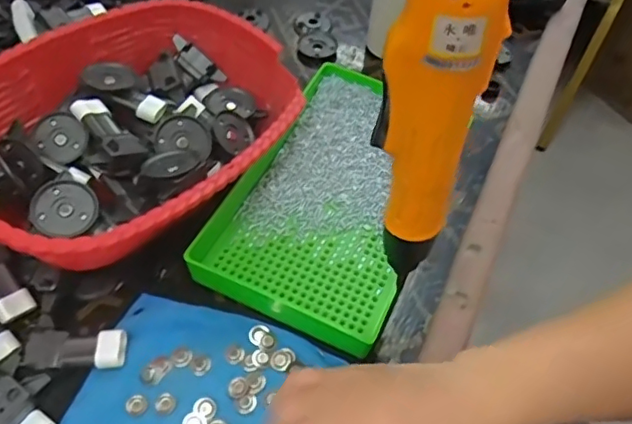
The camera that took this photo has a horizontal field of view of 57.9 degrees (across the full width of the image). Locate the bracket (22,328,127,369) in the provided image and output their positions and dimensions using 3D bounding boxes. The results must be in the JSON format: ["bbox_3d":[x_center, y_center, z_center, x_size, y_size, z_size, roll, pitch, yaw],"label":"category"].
[{"bbox_3d":[-0.159,0.091,0.379,0.062,0.016,0.026,0,53,-2],"label":"bracket"}]

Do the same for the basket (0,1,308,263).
[{"bbox_3d":[-0.132,-0.063,0.440,0.190,0.101,0.275,30,57,15],"label":"basket"}]

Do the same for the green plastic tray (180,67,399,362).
[{"bbox_3d":[0.016,-0.018,0.461,0.142,0.034,0.234,21,55,13],"label":"green plastic tray"}]

